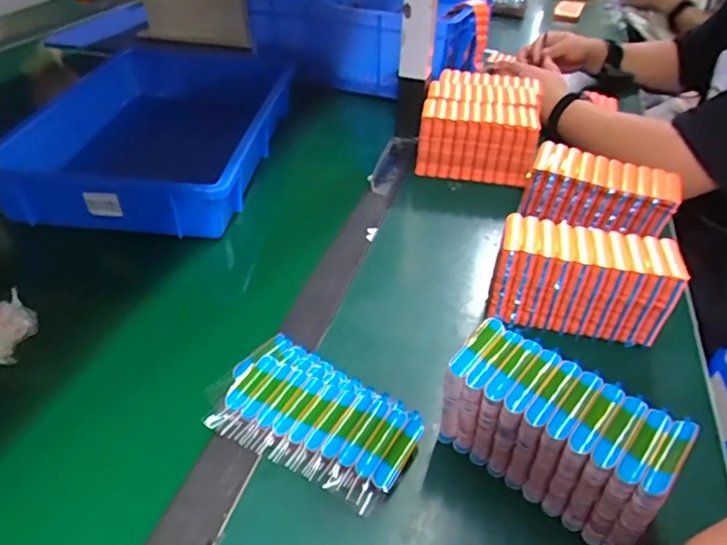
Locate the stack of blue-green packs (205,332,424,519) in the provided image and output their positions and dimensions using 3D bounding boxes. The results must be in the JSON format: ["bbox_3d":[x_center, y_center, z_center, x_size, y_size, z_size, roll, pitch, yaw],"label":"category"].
[{"bbox_3d":[-0.037,0.111,0.462,0.161,0.024,0.105,22,40,23],"label":"stack of blue-green packs"}]

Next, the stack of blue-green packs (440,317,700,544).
[{"bbox_3d":[0.134,0.118,0.415,0.151,0.096,0.059,30,44,30],"label":"stack of blue-green packs"}]

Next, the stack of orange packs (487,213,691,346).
[{"bbox_3d":[0.206,0.013,0.553,0.161,0.100,0.069,10,37,8],"label":"stack of orange packs"}]

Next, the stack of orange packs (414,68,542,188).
[{"bbox_3d":[0.172,-0.216,0.855,0.162,0.094,0.194,9,37,7],"label":"stack of orange packs"}]

